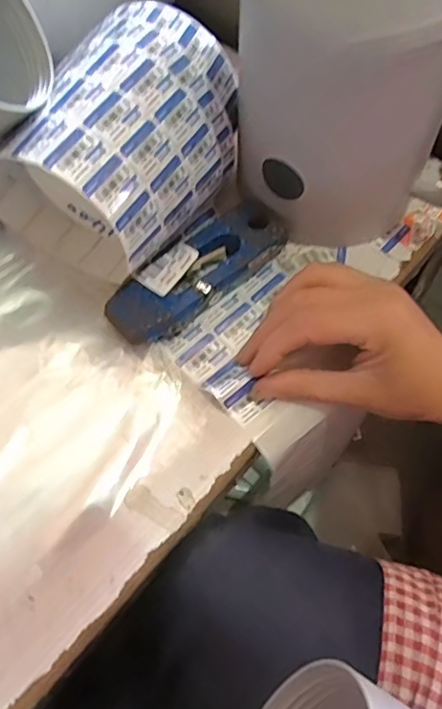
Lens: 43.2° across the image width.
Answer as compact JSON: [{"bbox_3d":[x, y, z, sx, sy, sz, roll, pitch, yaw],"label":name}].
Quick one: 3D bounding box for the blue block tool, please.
[{"bbox_3d":[-0.017,-0.054,0.377,0.130,0.026,0.045,-38,68,-17],"label":"blue block tool"}]

